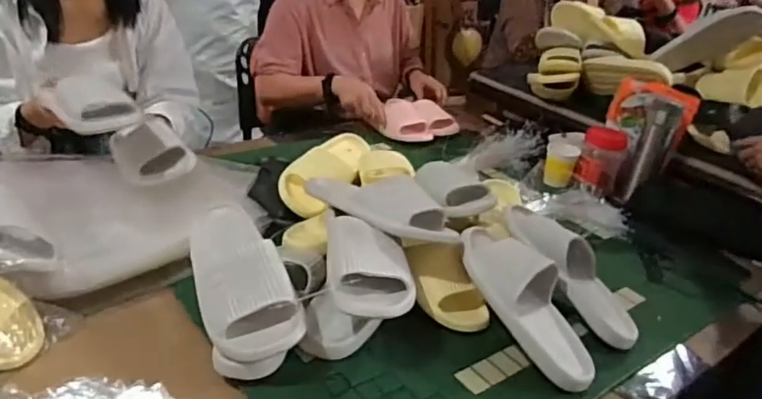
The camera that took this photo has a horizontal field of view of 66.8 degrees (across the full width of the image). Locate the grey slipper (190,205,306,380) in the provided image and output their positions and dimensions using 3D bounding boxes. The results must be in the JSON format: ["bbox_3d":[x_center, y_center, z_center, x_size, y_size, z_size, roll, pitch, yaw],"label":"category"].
[{"bbox_3d":[-0.186,0.102,0.753,0.105,0.085,0.255,-10,46,-26],"label":"grey slipper"}]

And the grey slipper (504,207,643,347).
[{"bbox_3d":[0.291,0.104,0.875,0.106,0.071,0.266,-20,66,-38],"label":"grey slipper"}]

